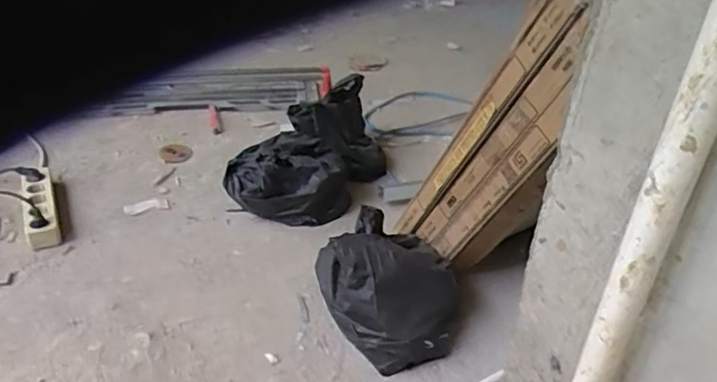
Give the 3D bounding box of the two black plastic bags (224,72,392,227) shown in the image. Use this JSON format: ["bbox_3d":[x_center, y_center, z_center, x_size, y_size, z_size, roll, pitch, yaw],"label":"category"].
[{"bbox_3d":[-0.108,-0.081,1.241,0.234,0.173,0.348,17,35,23],"label":"two black plastic bags"}]

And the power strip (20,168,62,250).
[{"bbox_3d":[-0.636,0.030,1.160,0.060,0.051,0.237,-15,36,-24],"label":"power strip"}]

